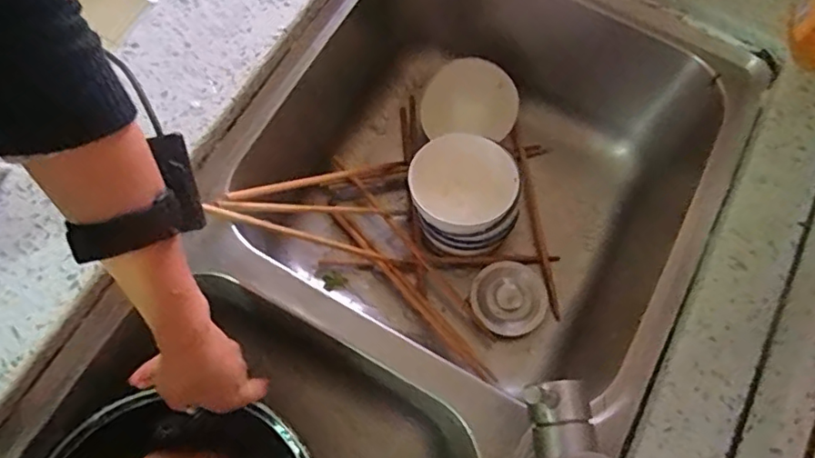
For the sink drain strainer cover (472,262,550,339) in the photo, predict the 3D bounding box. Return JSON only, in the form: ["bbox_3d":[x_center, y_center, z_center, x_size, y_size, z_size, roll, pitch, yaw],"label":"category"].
[{"bbox_3d":[0.115,0.077,0.646,0.082,0.024,0.082,-39,75,-15],"label":"sink drain strainer cover"}]

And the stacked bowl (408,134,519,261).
[{"bbox_3d":[0.059,-0.036,0.631,0.106,0.077,0.107,1,70,-2],"label":"stacked bowl"}]

